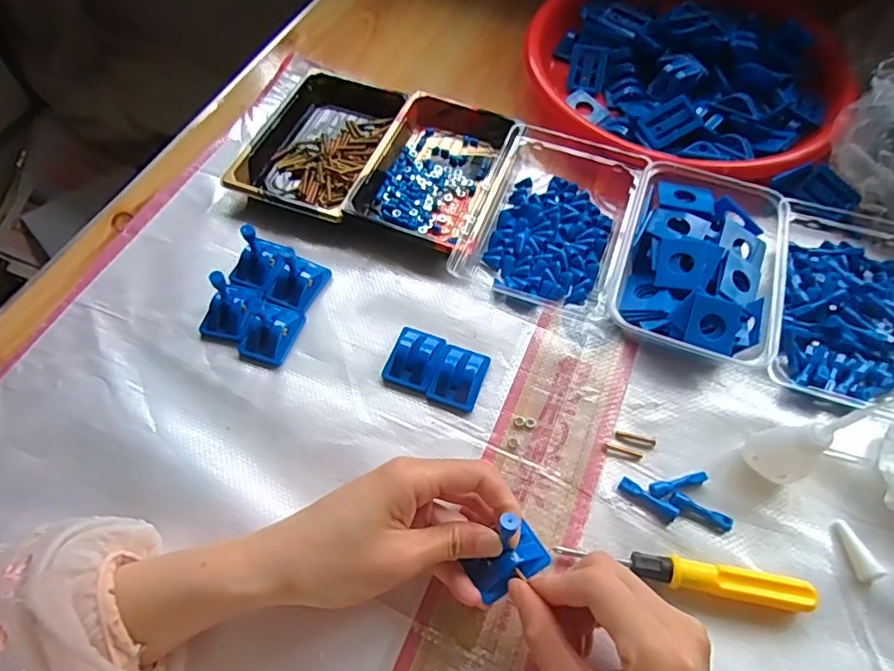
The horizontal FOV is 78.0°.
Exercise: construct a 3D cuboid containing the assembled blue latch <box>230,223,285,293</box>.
[{"bbox_3d":[-0.142,-0.060,0.408,0.030,0.039,0.039,24,63,13],"label":"assembled blue latch"}]

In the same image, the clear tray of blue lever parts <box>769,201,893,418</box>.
[{"bbox_3d":[0.304,-0.028,0.405,0.109,0.031,0.186,17,61,9],"label":"clear tray of blue lever parts"}]

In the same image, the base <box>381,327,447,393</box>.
[{"bbox_3d":[-0.022,0.015,0.391,0.036,0.015,0.044,20,62,11],"label":"base"}]

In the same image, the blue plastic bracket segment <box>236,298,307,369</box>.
[{"bbox_3d":[-0.126,-0.003,0.392,0.034,0.020,0.045,17,61,9],"label":"blue plastic bracket segment"}]

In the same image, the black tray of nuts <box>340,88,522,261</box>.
[{"bbox_3d":[-0.008,-0.142,0.467,0.107,0.029,0.164,19,62,10],"label":"black tray of nuts"}]

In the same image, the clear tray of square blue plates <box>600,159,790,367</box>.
[{"bbox_3d":[0.186,-0.054,0.414,0.108,0.035,0.160,18,62,9],"label":"clear tray of square blue plates"}]

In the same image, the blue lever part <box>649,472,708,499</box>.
[{"bbox_3d":[0.147,0.094,0.351,0.039,0.005,0.010,-16,62,-9],"label":"blue lever part"}]

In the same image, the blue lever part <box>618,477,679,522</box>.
[{"bbox_3d":[0.126,0.102,0.345,0.037,0.007,0.010,35,66,18],"label":"blue lever part"}]

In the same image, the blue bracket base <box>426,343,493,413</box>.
[{"bbox_3d":[0.010,0.027,0.384,0.034,0.017,0.046,21,62,11],"label":"blue bracket base"}]

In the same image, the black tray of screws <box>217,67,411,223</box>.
[{"bbox_3d":[-0.111,-0.173,0.490,0.110,0.021,0.163,18,62,10],"label":"black tray of screws"}]

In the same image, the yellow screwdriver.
[{"bbox_3d":[0.136,0.138,0.319,0.141,0.015,0.016,9,61,5],"label":"yellow screwdriver"}]

